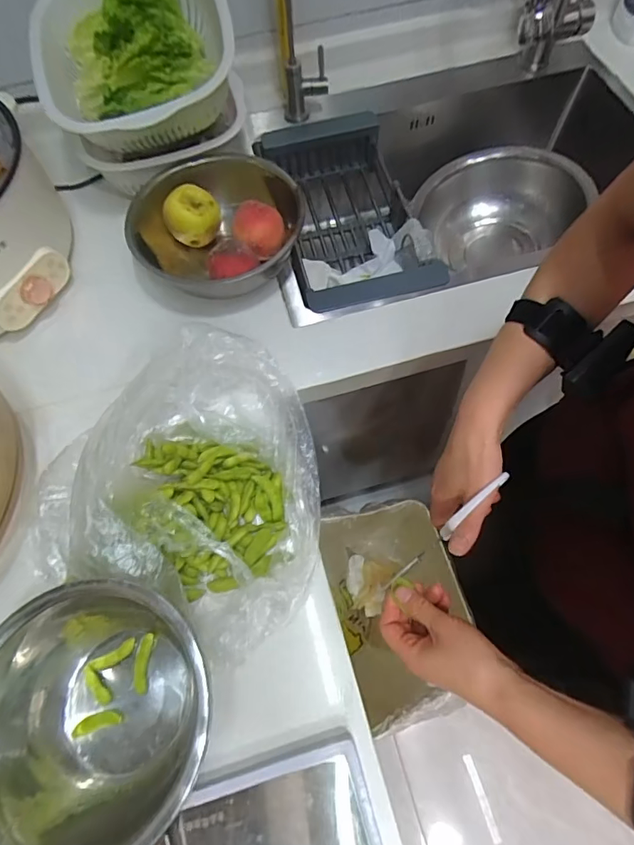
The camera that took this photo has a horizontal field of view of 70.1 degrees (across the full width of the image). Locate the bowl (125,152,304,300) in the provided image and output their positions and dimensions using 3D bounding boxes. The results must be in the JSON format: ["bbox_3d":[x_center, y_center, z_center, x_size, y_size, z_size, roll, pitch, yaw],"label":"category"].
[{"bbox_3d":[-0.135,-0.257,0.606,0.193,0.088,0.189,-1,63,2],"label":"bowl"}]

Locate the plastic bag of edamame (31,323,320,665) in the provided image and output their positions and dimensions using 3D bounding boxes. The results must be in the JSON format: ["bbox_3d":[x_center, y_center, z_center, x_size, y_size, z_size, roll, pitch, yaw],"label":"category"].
[{"bbox_3d":[-0.121,0.056,0.447,0.239,0.126,0.292,2,63,4],"label":"plastic bag of edamame"}]

